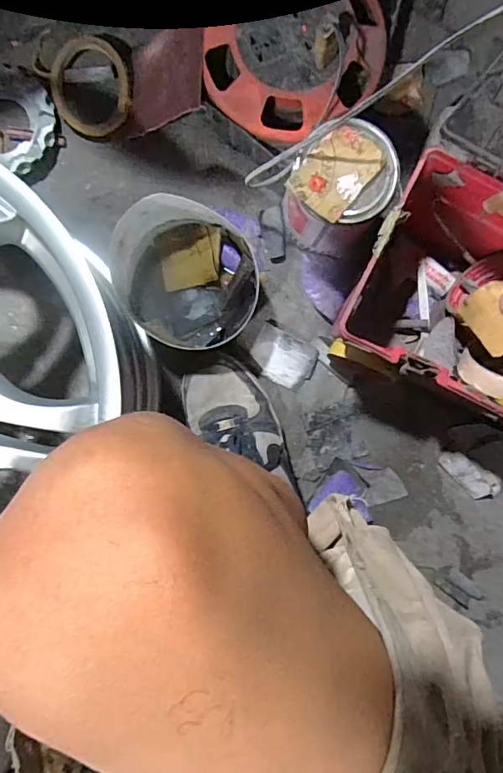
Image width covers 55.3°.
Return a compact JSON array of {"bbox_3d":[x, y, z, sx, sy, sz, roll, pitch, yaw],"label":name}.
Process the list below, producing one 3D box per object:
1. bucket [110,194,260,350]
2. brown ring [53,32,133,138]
[{"bbox_3d":[-0.073,-0.123,0.554,0.161,0.100,0.145,30,92,-3],"label":"bucket"},{"bbox_3d":[-0.191,-0.358,0.571,0.090,0.019,0.112,-11,93,-1],"label":"brown ring"}]

